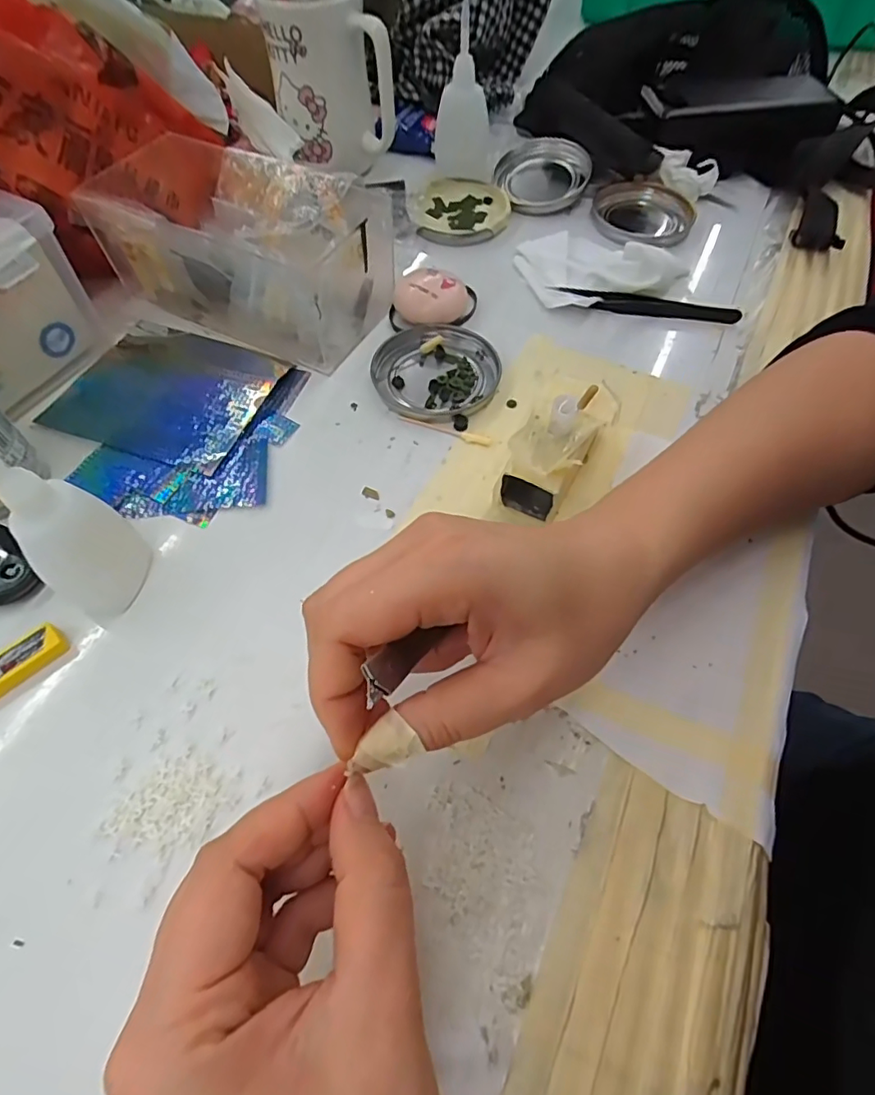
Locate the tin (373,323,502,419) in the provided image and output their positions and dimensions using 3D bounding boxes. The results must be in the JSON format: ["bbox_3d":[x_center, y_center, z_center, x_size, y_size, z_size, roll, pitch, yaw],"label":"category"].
[{"bbox_3d":[-0.002,-0.111,0.350,0.076,0.011,0.074,0,59,0],"label":"tin"}]

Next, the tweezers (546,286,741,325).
[{"bbox_3d":[0.143,-0.168,0.382,0.124,0.011,0.016,13,60,7],"label":"tweezers"}]

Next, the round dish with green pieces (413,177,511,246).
[{"bbox_3d":[0.019,-0.267,0.441,0.073,0.011,0.077,0,59,0],"label":"round dish with green pieces"}]

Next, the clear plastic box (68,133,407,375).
[{"bbox_3d":[-0.125,-0.195,0.362,0.178,0.073,0.096,22,61,12],"label":"clear plastic box"}]

